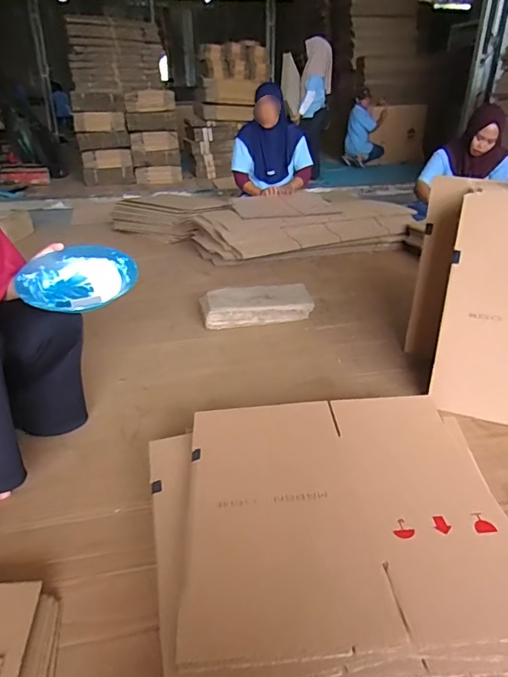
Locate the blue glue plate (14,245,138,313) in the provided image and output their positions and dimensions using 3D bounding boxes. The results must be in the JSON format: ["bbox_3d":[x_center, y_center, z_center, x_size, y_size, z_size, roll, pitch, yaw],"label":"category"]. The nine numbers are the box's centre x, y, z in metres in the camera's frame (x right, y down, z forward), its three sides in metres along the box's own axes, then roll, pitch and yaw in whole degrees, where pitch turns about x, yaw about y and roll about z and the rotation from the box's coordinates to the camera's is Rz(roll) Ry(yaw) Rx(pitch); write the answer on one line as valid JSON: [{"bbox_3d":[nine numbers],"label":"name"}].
[{"bbox_3d":[-0.330,-0.105,0.893,0.208,0.041,0.192,1,44,-1],"label":"blue glue plate"}]

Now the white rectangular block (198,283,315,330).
[{"bbox_3d":[0.004,-0.119,1.630,0.389,0.081,0.189,-2,27,-6],"label":"white rectangular block"}]

